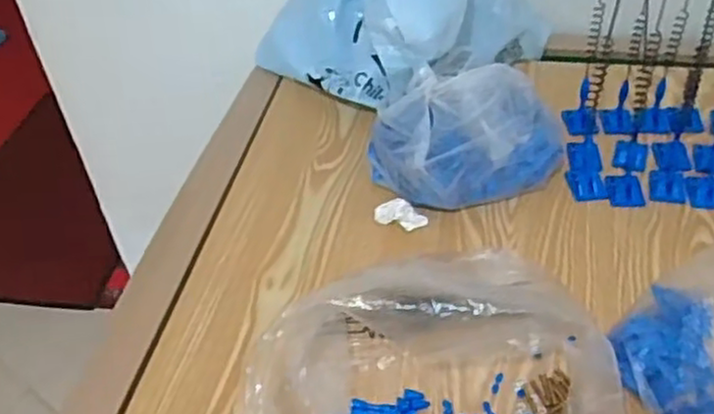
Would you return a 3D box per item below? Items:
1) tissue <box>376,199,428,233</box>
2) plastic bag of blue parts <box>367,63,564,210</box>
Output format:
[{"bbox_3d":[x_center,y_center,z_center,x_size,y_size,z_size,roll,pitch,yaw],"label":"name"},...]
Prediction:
[{"bbox_3d":[0.044,0.007,0.709,0.051,0.023,0.020,7,45,12],"label":"tissue"},{"bbox_3d":[0.117,-0.074,0.724,0.188,0.087,0.125,-19,46,-14],"label":"plastic bag of blue parts"}]

